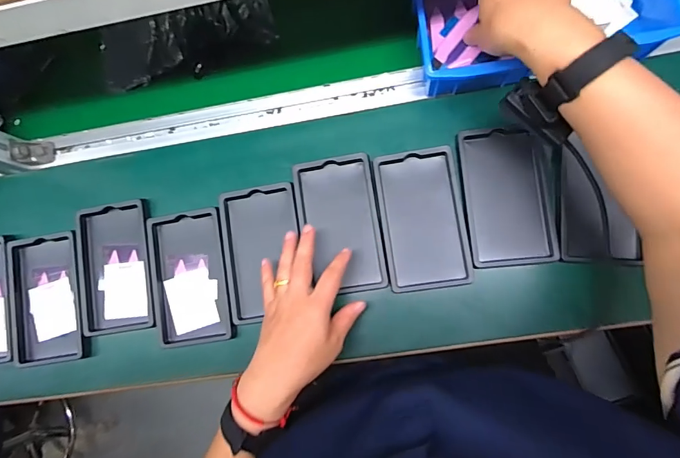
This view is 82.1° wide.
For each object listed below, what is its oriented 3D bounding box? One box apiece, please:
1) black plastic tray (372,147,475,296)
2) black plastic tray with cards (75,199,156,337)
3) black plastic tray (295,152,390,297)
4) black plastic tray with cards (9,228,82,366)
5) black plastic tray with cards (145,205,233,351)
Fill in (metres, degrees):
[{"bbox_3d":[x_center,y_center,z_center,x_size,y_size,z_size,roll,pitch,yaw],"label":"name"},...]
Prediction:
[{"bbox_3d":[0.096,-0.010,0.464,0.093,0.029,0.160,-8,83,6],"label":"black plastic tray"},{"bbox_3d":[-0.282,0.048,0.491,0.096,0.012,0.159,-10,83,6],"label":"black plastic tray with cards"},{"bbox_3d":[0.001,-0.005,0.467,0.091,0.030,0.157,-9,83,6],"label":"black plastic tray"},{"bbox_3d":[-0.373,0.089,0.497,0.096,0.012,0.159,-12,83,5],"label":"black plastic tray with cards"},{"bbox_3d":[-0.182,0.059,0.479,0.095,0.015,0.158,-10,83,5],"label":"black plastic tray with cards"}]

